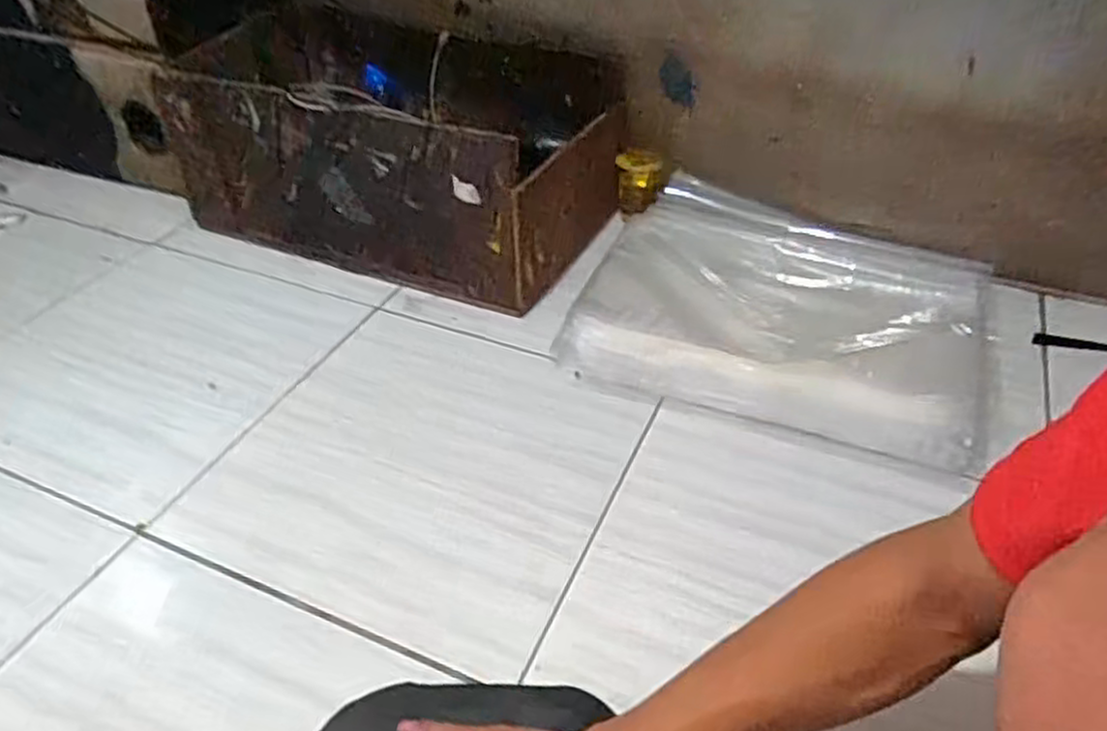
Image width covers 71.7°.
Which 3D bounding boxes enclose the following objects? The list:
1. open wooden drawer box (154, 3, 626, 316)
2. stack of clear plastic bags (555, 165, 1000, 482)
[{"bbox_3d":[-0.214,-0.313,1.096,0.555,0.276,0.311,16,42,16],"label":"open wooden drawer box"},{"bbox_3d":[0.286,-0.089,0.956,0.465,0.042,0.397,17,42,17],"label":"stack of clear plastic bags"}]

